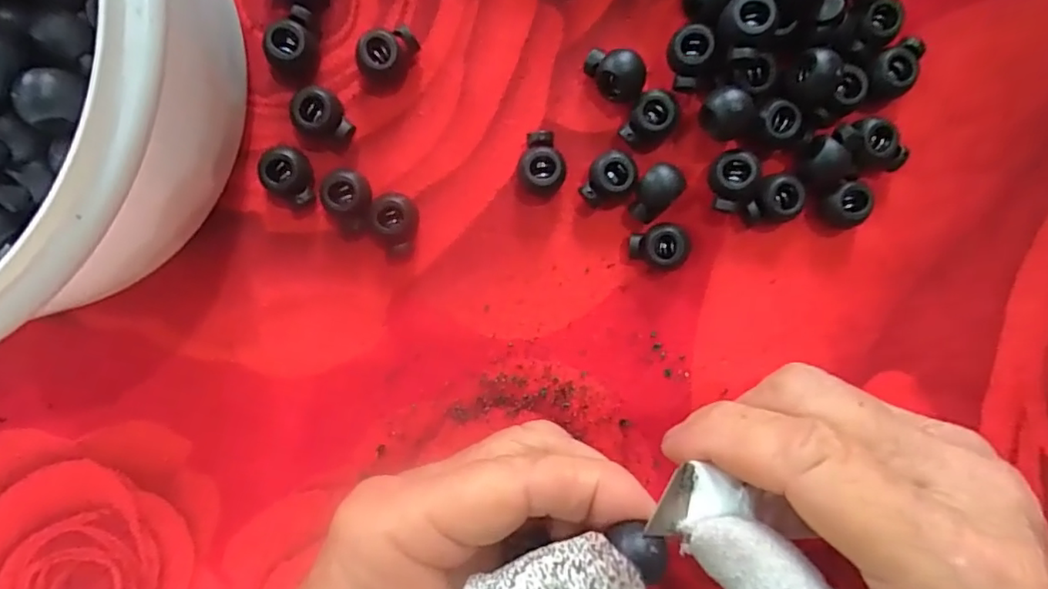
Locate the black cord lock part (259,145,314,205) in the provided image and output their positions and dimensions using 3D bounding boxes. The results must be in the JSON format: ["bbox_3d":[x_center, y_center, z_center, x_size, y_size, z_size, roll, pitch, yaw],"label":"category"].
[{"bbox_3d":[-0.073,-0.038,0.174,0.017,0.011,0.014,25,92,-2],"label":"black cord lock part"}]

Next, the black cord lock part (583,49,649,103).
[{"bbox_3d":[0.029,-0.069,0.176,0.019,0.011,0.013,12,92,-2],"label":"black cord lock part"}]

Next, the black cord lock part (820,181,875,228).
[{"bbox_3d":[0.102,-0.028,0.176,0.013,0.011,0.014,0,94,-2],"label":"black cord lock part"}]

